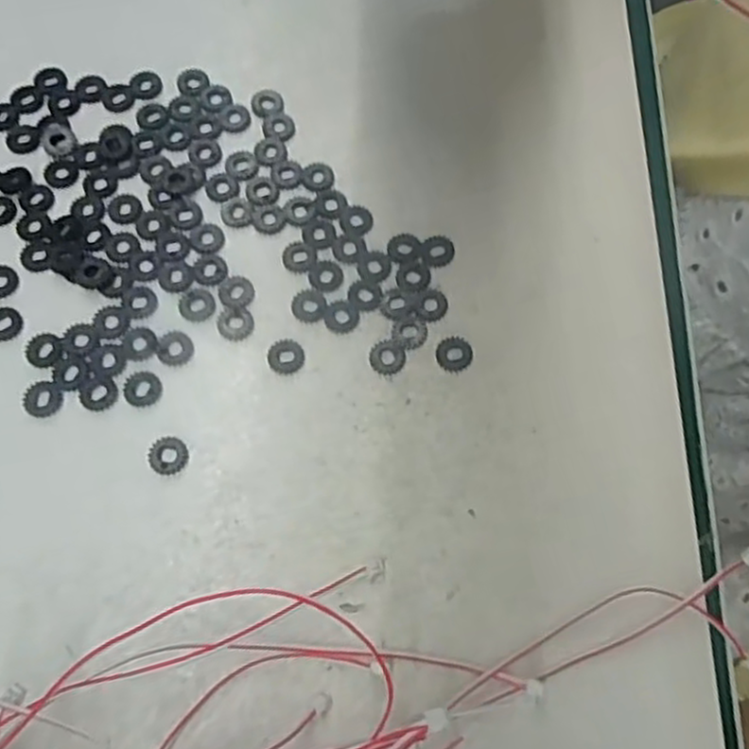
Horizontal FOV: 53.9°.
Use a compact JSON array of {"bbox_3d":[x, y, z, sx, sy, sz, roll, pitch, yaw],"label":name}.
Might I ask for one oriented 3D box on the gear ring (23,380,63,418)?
[{"bbox_3d":[-0.096,0.007,0.211,0.011,0.004,0.011,1,71,-2],"label":"gear ring"}]

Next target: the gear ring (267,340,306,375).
[{"bbox_3d":[-0.026,-0.006,0.219,0.011,0.004,0.011,1,71,-2],"label":"gear ring"}]

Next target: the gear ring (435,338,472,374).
[{"bbox_3d":[0.024,-0.006,0.219,0.011,0.004,0.011,1,71,-2],"label":"gear ring"}]

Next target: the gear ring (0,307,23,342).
[{"bbox_3d":[-0.111,-0.016,0.218,0.011,0.004,0.011,1,71,-2],"label":"gear ring"}]

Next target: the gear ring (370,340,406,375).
[{"bbox_3d":[0.004,-0.005,0.220,0.011,0.004,0.010,1,71,-2],"label":"gear ring"}]

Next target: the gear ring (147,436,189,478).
[{"bbox_3d":[-0.058,0.023,0.207,0.011,0.004,0.011,1,71,-2],"label":"gear ring"}]

